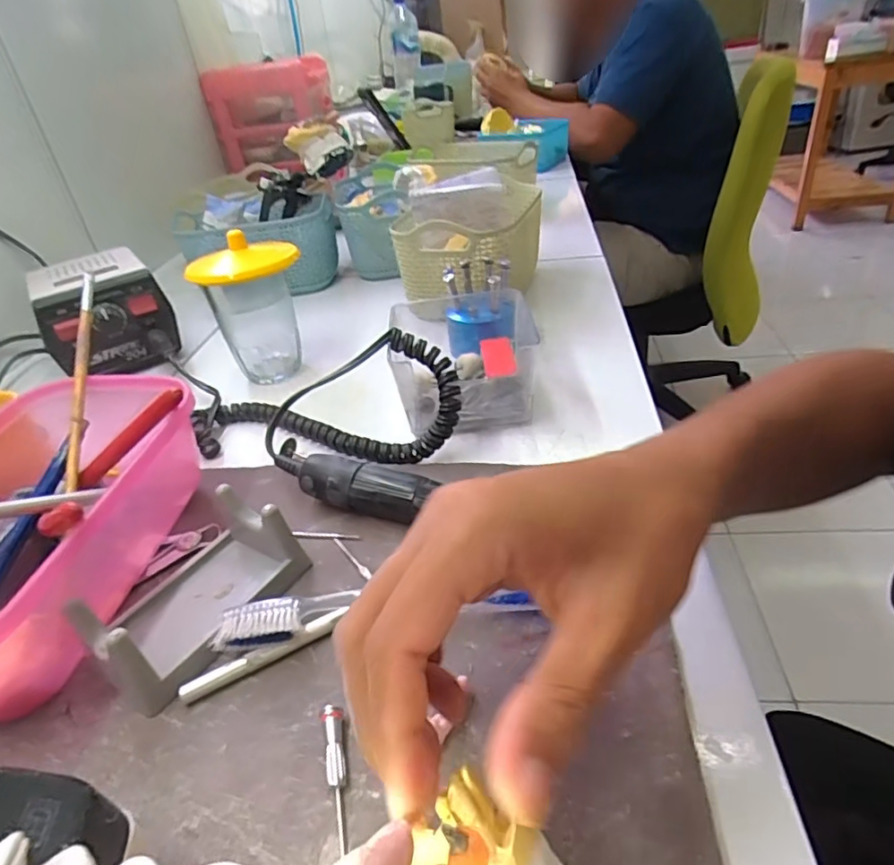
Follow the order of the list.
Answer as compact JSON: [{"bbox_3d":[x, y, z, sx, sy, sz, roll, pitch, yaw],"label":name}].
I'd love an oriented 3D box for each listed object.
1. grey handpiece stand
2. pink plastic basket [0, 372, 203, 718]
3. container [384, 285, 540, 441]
[{"bbox_3d":[-0.122,0.075,0.279,0.059,0.037,0.101,14,40,28],"label":"grey handpiece stand"},{"bbox_3d":[-0.199,0.048,0.304,0.099,0.071,0.196,1,35,12],"label":"pink plastic basket"},{"bbox_3d":[0.012,-0.053,0.426,0.098,0.059,0.128,-8,34,0],"label":"container"}]

